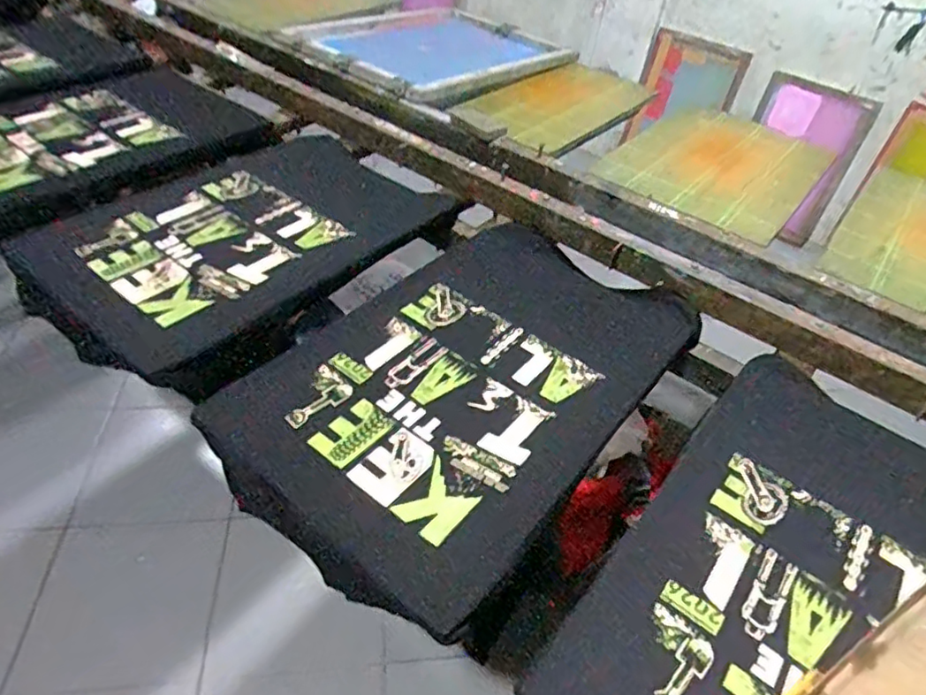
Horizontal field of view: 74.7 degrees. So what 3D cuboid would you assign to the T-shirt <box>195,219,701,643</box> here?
[{"bbox_3d":[0.033,0.015,0.855,0.424,0.061,0.712,31,48,23],"label":"T-shirt"}]

